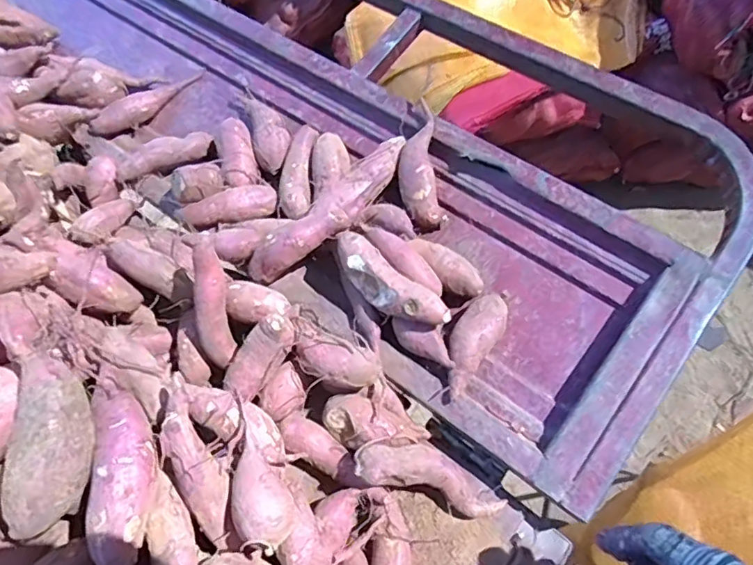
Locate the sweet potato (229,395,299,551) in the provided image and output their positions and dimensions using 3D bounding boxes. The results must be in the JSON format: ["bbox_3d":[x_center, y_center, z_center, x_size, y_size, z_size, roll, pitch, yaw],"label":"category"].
[{"bbox_3d":[-0.113,0.185,0.525,0.055,0.055,0.136,-20,45,-11],"label":"sweet potato"}]

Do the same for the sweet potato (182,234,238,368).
[{"bbox_3d":[-0.179,0.020,0.605,0.033,0.146,0.031,-5,17,-3],"label":"sweet potato"}]

